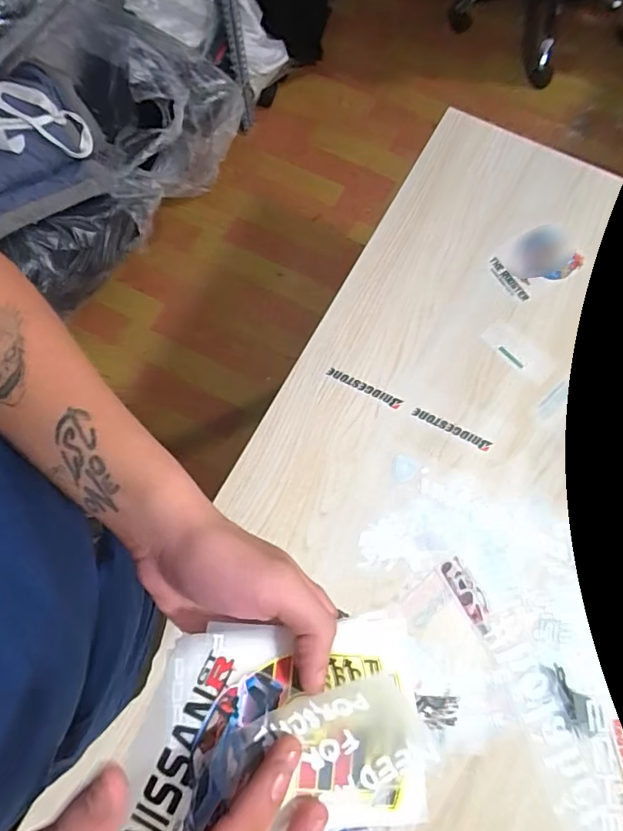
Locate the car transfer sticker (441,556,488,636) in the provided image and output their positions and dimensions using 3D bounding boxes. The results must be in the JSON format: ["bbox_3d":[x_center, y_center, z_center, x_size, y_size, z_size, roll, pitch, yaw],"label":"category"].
[{"bbox_3d":[0.170,0.193,0.526,0.025,0.004,0.079,-29,76,-6],"label":"car transfer sticker"}]

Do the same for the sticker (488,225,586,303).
[{"bbox_3d":[0.284,-0.196,0.624,0.105,0.006,0.076,-30,80,-3],"label":"sticker"}]

